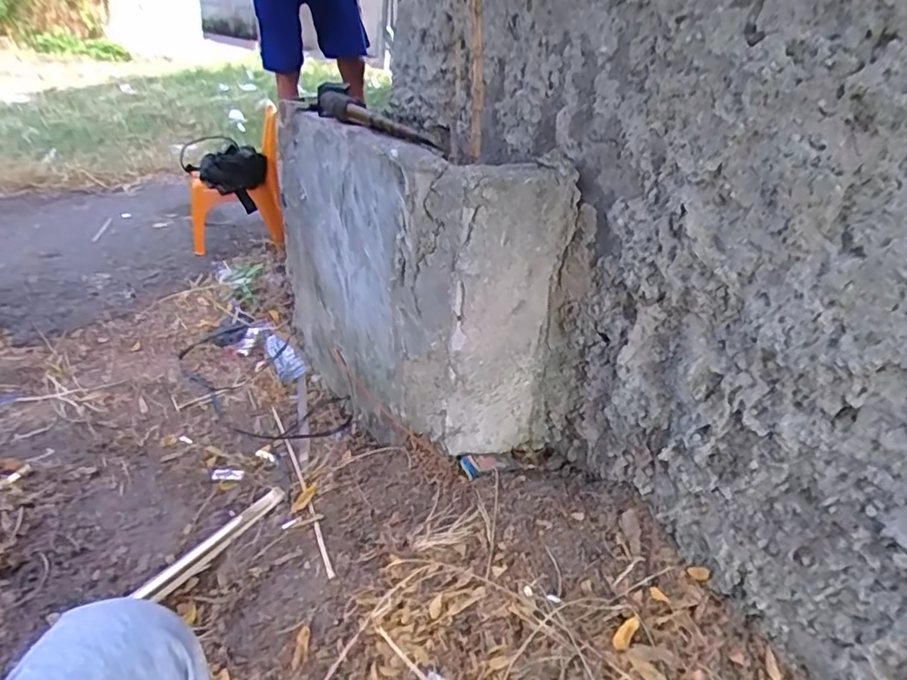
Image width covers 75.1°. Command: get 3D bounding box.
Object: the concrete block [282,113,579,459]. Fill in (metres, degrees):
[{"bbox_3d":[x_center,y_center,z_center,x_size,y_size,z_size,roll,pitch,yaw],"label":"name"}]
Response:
[{"bbox_3d":[-0.114,-0.157,1.248,0.277,0.527,0.733,-13,34,-31],"label":"concrete block"}]

